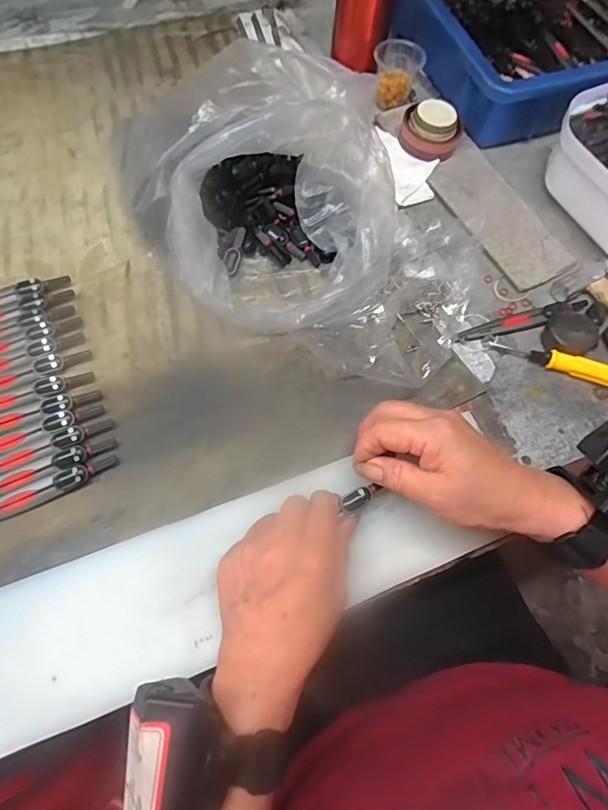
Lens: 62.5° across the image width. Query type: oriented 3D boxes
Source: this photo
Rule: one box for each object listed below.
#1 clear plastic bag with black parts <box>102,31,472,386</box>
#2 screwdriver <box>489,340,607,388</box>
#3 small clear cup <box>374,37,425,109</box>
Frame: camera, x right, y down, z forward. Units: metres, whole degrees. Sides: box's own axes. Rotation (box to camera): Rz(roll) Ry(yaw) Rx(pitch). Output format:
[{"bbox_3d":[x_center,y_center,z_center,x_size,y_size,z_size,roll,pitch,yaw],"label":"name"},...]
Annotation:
[{"bbox_3d":[0.011,-0.164,0.413,0.300,0.100,0.230,31,67,11],"label":"clear plastic bag with black parts"},{"bbox_3d":[0.211,-0.036,0.408,0.113,0.018,0.017,20,65,6],"label":"screwdriver"},{"bbox_3d":[0.099,-0.353,0.530,0.053,0.044,0.061,12,64,2],"label":"small clear cup"}]

